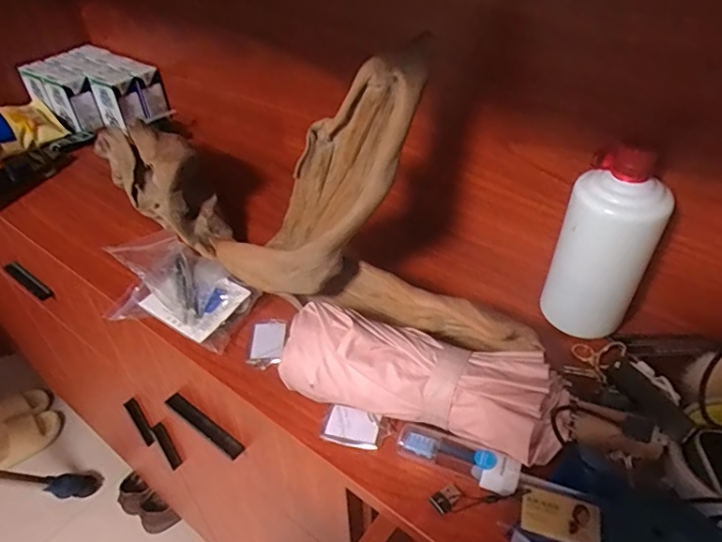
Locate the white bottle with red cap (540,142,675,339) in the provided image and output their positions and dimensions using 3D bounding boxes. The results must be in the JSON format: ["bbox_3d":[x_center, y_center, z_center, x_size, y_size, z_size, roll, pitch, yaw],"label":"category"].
[{"bbox_3d":[0.219,-0.027,0.461,0.072,0.167,0.077,27,50,29],"label":"white bottle with red cap"}]

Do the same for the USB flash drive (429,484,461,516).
[{"bbox_3d":[0.064,0.167,0.384,0.024,0.007,0.016,-29,48,-26],"label":"USB flash drive"}]

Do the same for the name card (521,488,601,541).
[{"bbox_3d":[0.132,0.163,0.345,0.050,0.004,0.031,13,43,10],"label":"name card"}]

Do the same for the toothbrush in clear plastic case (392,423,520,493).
[{"bbox_3d":[0.074,0.142,0.397,0.091,0.018,0.027,18,46,22],"label":"toothbrush in clear plastic case"}]

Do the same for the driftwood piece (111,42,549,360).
[{"bbox_3d":[-0.080,-0.090,0.507,0.161,0.216,0.512,-34,50,-30],"label":"driftwood piece"}]

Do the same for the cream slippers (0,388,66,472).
[{"bbox_3d":[-0.892,0.411,1.336,0.176,0.067,0.221,28,50,30],"label":"cream slippers"}]

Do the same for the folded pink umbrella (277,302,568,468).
[{"bbox_3d":[0.044,0.085,0.412,0.213,0.064,0.069,14,44,18],"label":"folded pink umbrella"}]

